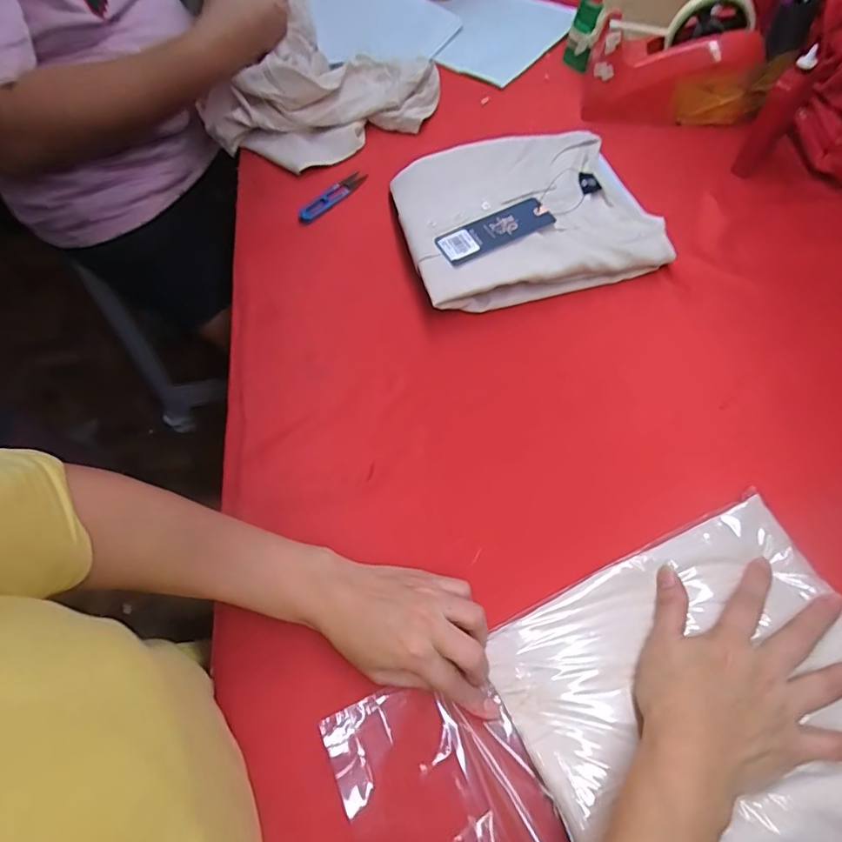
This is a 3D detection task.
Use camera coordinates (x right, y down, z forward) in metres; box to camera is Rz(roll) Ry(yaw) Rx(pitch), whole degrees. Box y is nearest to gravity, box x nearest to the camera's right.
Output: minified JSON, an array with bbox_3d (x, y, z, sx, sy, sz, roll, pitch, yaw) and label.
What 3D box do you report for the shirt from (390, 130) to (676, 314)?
[{"bbox_3d":[0.107,-0.229,0.541,0.251,0.037,0.213,-13,63,-3],"label":"shirt"}]

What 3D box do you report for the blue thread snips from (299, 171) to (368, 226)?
[{"bbox_3d":[-0.107,-0.267,0.593,0.021,0.011,0.101,33,70,18],"label":"blue thread snips"}]

